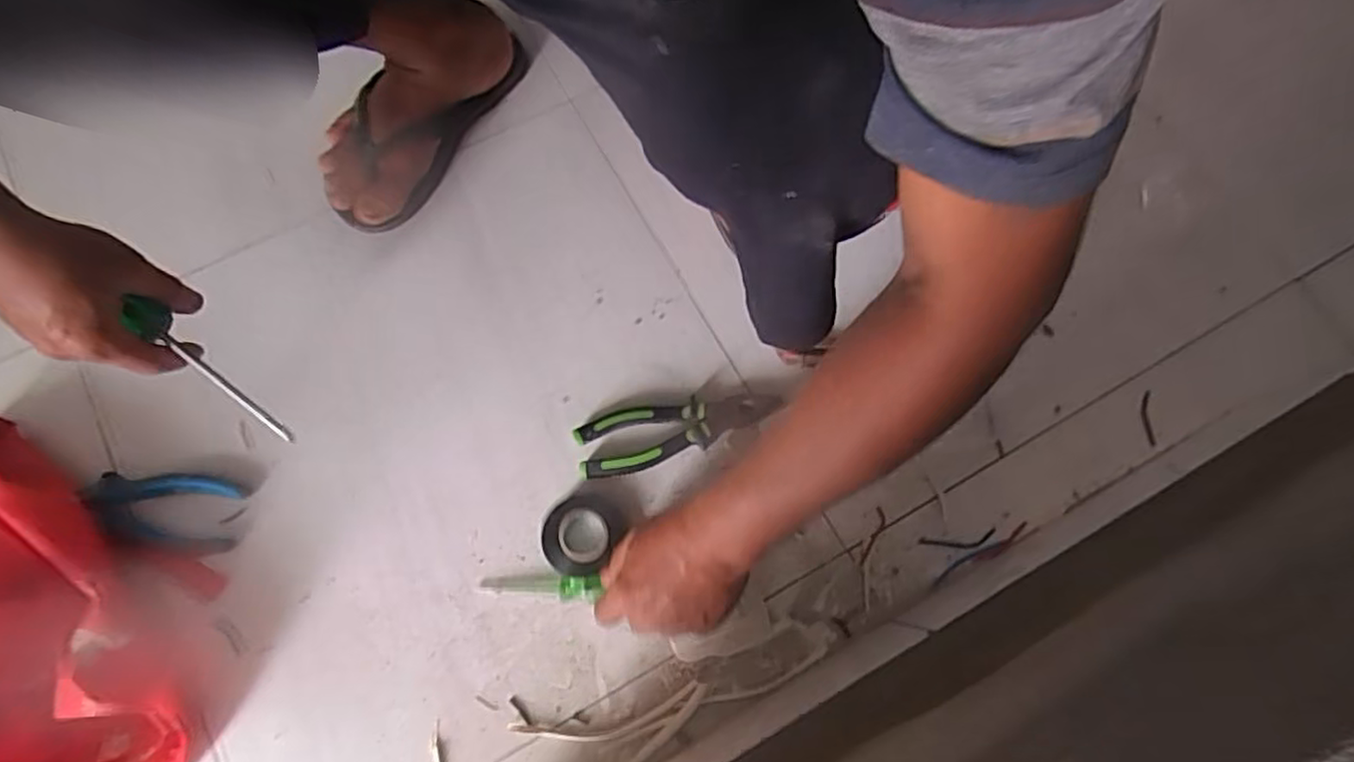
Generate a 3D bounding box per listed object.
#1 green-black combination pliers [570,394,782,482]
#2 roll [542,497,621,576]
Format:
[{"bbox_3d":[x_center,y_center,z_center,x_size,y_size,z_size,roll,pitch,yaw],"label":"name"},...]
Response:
[{"bbox_3d":[-0.002,0.042,0.590,0.165,0.024,0.052,-12,75,-5],"label":"green-black combination pliers"},{"bbox_3d":[-0.081,0.126,0.566,0.055,0.019,0.061,26,75,6],"label":"roll"}]

